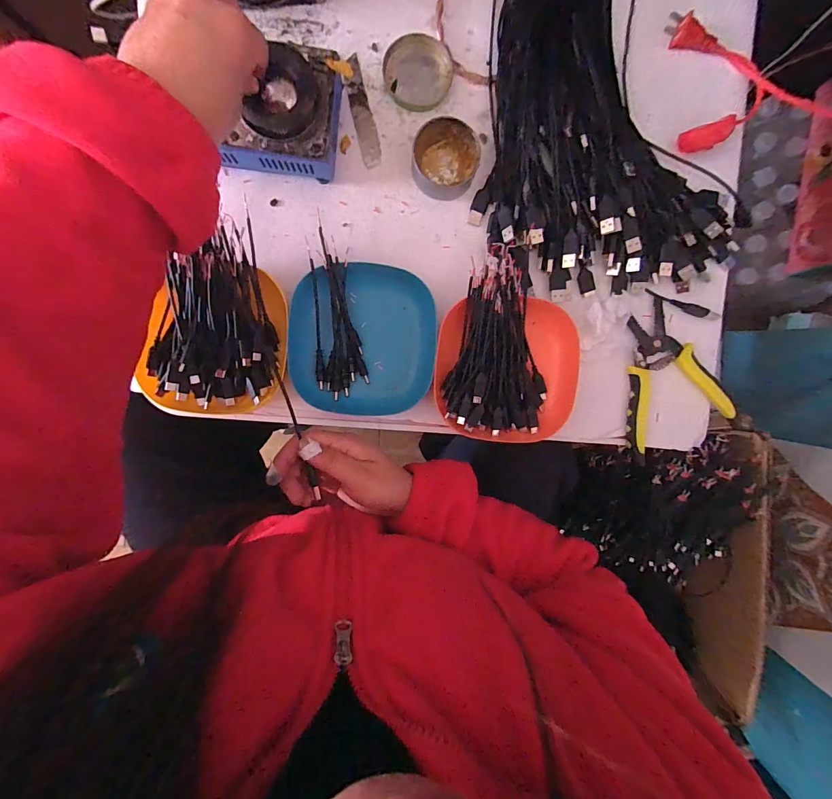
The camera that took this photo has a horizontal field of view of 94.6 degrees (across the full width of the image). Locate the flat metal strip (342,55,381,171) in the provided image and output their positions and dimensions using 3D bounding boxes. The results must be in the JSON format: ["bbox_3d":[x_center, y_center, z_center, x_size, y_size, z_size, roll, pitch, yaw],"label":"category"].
[{"bbox_3d":[-0.053,-0.282,0.377,0.019,0.008,0.103,-14,96,-1],"label":"flat metal strip"}]

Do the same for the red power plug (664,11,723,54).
[{"bbox_3d":[0.275,-0.358,0.379,0.059,0.011,0.027,21,94,-4],"label":"red power plug"}]

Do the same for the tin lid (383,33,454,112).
[{"bbox_3d":[0.003,-0.320,0.376,0.064,0.011,0.064,0,95,-2],"label":"tin lid"}]

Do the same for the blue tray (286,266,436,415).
[{"bbox_3d":[-0.050,-0.058,0.372,0.133,0.036,0.145,2,95,-3],"label":"blue tray"}]

